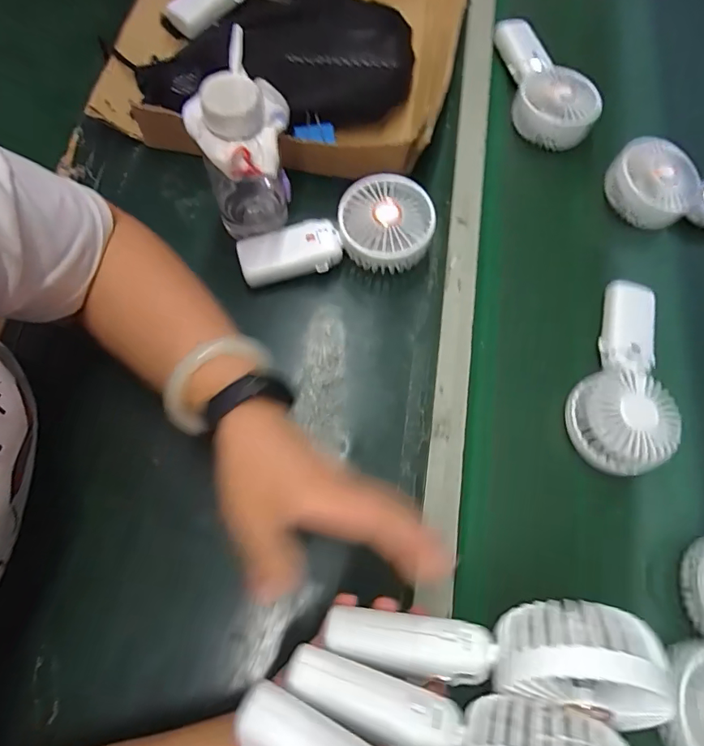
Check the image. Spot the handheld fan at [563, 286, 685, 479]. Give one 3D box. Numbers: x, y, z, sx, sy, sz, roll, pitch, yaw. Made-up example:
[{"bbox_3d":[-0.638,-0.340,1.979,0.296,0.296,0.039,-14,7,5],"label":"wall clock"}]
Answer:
[{"bbox_3d":[0.249,-0.004,0.433,0.081,0.035,0.186,12,70,-1],"label":"handheld fan"}]

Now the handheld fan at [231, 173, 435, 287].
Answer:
[{"bbox_3d":[-0.016,-0.131,0.453,0.183,0.057,0.088,-6,71,-8],"label":"handheld fan"}]

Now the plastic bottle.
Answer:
[{"bbox_3d":[-0.086,-0.168,0.400,0.075,0.149,0.059,-22,74,-13],"label":"plastic bottle"}]

